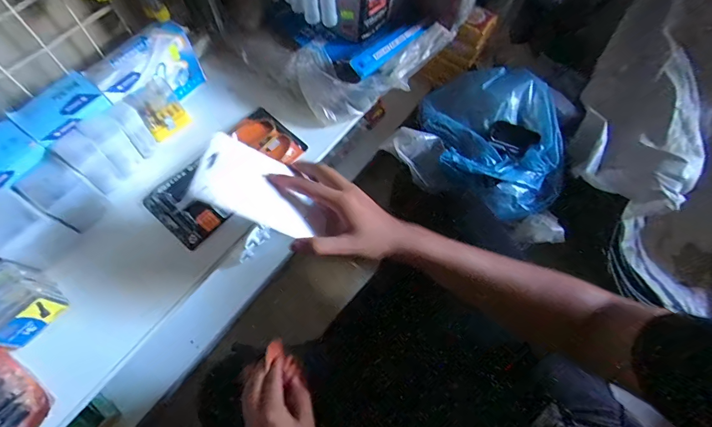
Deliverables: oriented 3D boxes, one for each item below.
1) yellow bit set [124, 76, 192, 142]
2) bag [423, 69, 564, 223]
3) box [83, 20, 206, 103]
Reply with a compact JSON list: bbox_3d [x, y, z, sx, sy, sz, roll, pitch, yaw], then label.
[{"bbox_3d":[-0.287,-0.152,0.535,0.029,0.078,0.062,36,69,13],"label":"yellow bit set"},{"bbox_3d":[0.287,-0.163,0.724,0.304,0.110,0.255,36,69,13],"label":"bag"},{"bbox_3d":[-0.295,-0.198,0.535,0.038,0.102,0.138,36,69,13],"label":"box"}]

